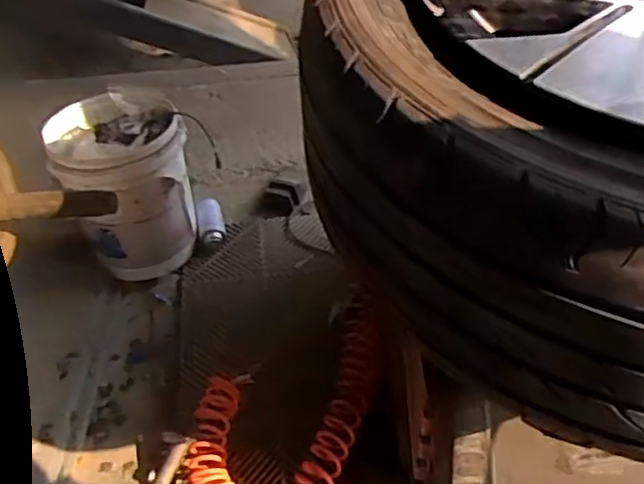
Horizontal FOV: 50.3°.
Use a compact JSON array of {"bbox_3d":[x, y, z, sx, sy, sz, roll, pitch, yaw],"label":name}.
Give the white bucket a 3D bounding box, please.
[{"bbox_3d":[-0.439,-0.129,1.563,0.283,0.317,0.335,-18,49,-15],"label":"white bucket"}]

